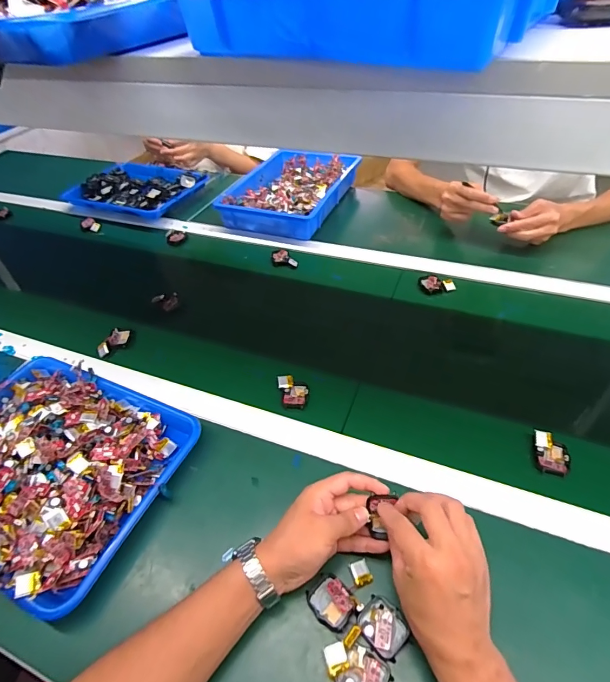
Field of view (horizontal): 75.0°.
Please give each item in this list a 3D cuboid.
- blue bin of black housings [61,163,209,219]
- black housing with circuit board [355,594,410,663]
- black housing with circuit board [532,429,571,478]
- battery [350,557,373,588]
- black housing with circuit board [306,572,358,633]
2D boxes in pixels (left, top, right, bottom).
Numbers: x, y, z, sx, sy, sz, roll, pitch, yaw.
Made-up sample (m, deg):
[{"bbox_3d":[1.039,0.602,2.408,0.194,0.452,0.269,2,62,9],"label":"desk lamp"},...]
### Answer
[{"bbox_3d":[-0.458,-0.419,1.095,0.339,0.063,0.255,14,48,18],"label":"blue bin of black housings"},{"bbox_3d":[0.075,0.273,0.380,0.044,0.008,0.041,29,54,29],"label":"black housing with circuit board"},{"bbox_3d":[0.302,0.139,0.487,0.043,0.018,0.050,16,49,20],"label":"black housing with circuit board"},{"bbox_3d":[0.059,0.241,0.414,0.018,0.004,0.023,-16,46,-11],"label":"battery"},{"bbox_3d":[0.026,0.258,0.394,0.046,0.010,0.037,30,55,30],"label":"black housing with circuit board"}]

